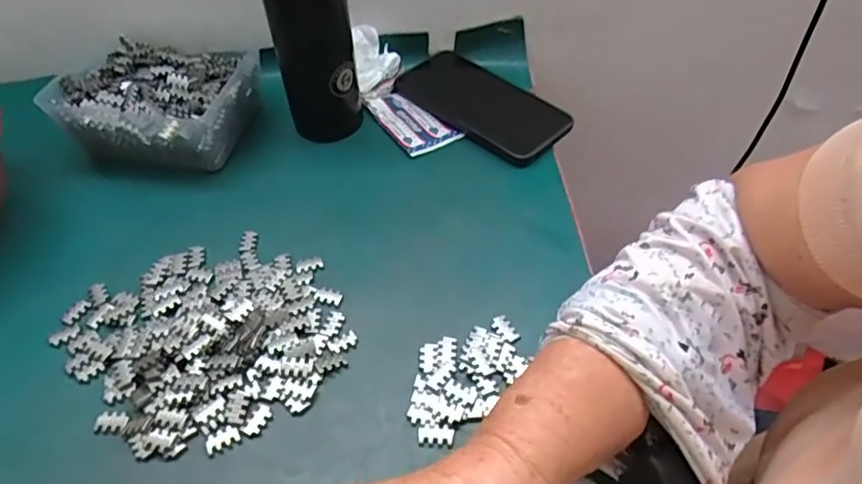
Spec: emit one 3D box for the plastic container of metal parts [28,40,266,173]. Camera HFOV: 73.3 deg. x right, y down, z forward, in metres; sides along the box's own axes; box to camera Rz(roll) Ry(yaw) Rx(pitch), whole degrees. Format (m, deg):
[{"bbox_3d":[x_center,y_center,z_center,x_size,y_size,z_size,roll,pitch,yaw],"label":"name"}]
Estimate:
[{"bbox_3d":[-0.238,-0.125,0.524,0.150,0.066,0.123,4,49,10],"label":"plastic container of metal parts"}]

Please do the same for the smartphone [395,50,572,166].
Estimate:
[{"bbox_3d":[0.047,-0.131,0.534,0.084,0.012,0.165,-39,60,-24],"label":"smartphone"}]

